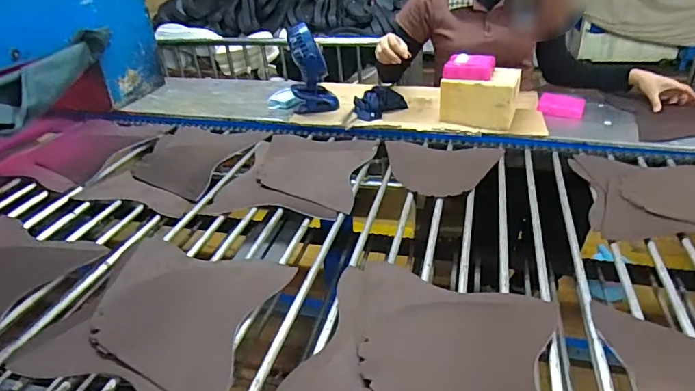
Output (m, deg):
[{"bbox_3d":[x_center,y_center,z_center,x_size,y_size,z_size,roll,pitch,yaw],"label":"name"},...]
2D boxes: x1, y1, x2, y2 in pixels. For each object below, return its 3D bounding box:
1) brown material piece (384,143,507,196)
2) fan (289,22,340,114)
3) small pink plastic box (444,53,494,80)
[{"bbox_3d":[0.209,-0.062,1.039,0.248,0.006,0.233,3,32,9],"label":"brown material piece"},{"bbox_3d":[-0.085,-0.307,1.236,0.110,0.230,0.097,-6,32,-5],"label":"fan"},{"bbox_3d":[0.290,-0.308,1.158,0.110,0.035,0.091,12,34,21],"label":"small pink plastic box"}]

